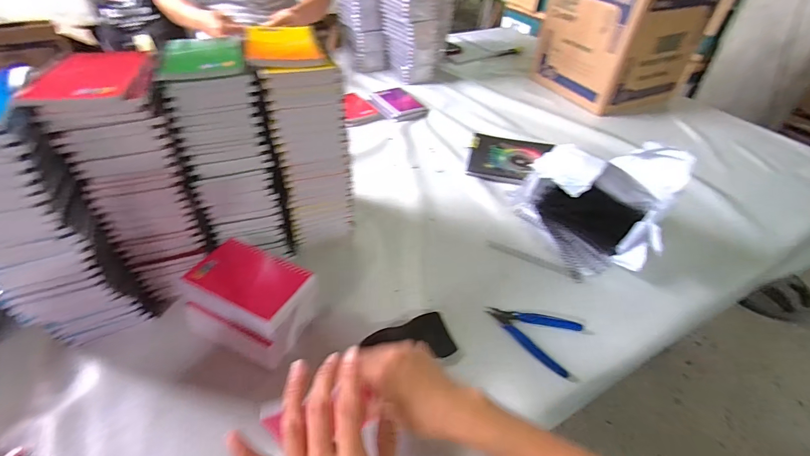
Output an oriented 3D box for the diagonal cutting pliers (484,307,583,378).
[{"bbox_3d":[0.164,0.134,0.495,0.116,0.008,0.083,23,48,22],"label":"diagonal cutting pliers"}]

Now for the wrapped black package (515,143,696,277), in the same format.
[{"bbox_3d":[0.290,-0.055,0.585,0.201,0.160,0.184,8,44,5],"label":"wrapped black package"}]

